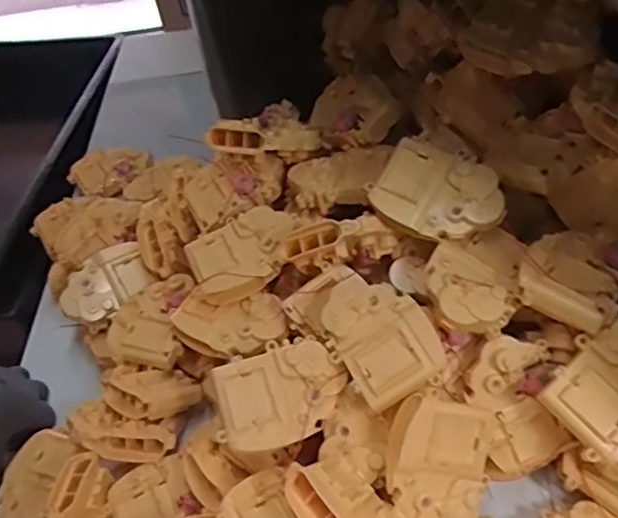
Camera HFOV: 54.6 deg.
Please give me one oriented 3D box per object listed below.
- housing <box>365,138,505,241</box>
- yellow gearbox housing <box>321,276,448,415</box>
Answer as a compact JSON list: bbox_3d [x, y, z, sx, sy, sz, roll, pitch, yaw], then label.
[{"bbox_3d":[0.098,-0.047,0.465,0.099,0.036,0.069,27,90,22],"label":"housing"},{"bbox_3d":[0.049,0.058,0.440,0.068,0.038,0.100,-27,53,-16],"label":"yellow gearbox housing"}]

